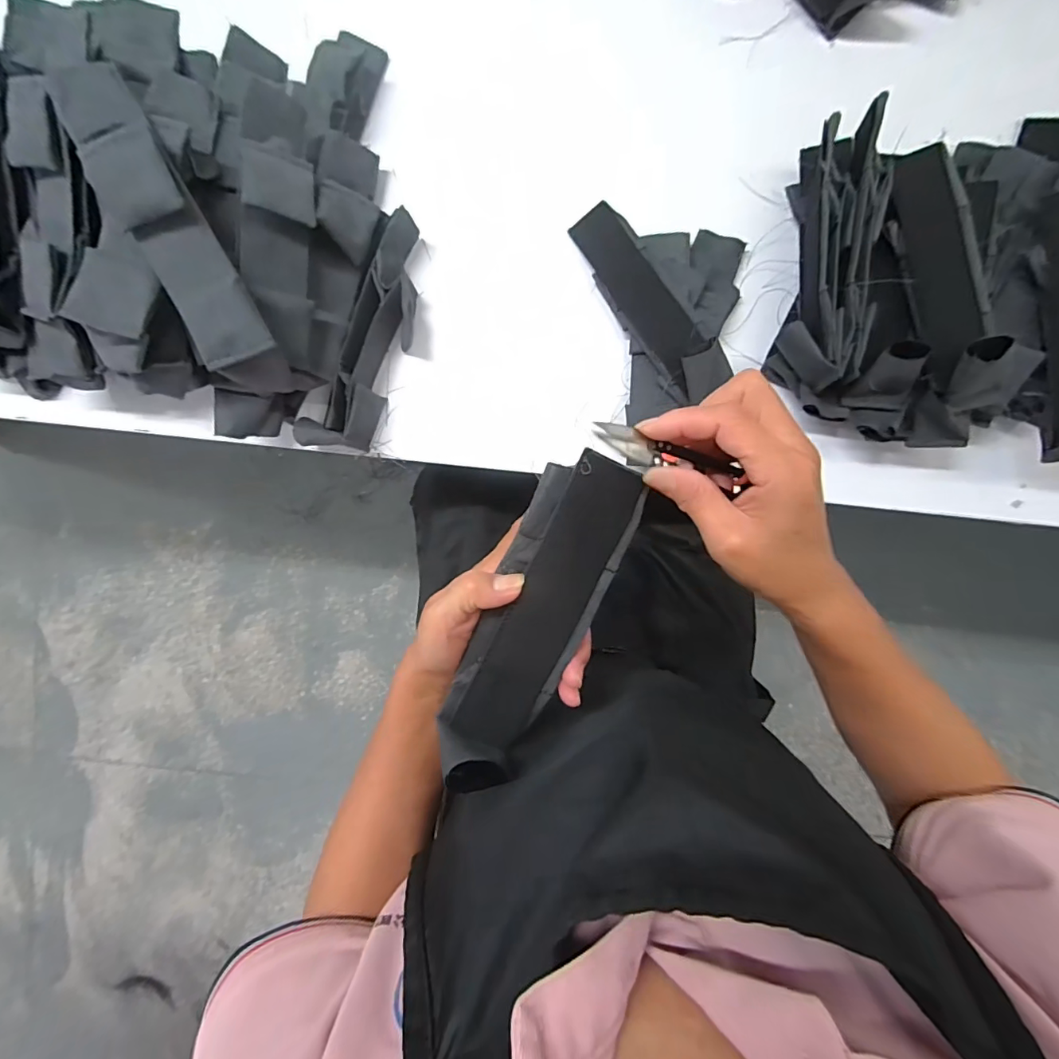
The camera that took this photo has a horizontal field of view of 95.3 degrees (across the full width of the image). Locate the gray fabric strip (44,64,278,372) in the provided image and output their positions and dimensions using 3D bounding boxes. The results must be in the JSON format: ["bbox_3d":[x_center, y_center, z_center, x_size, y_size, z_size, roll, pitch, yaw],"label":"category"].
[{"bbox_3d":[-0.236,-0.198,0.309,0.048,0.026,0.185,-28,93,2],"label":"gray fabric strip"}]

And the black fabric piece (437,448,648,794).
[{"bbox_3d":[0.003,0.050,0.257,0.053,0.030,0.185,24,101,-1],"label":"black fabric piece"}]

